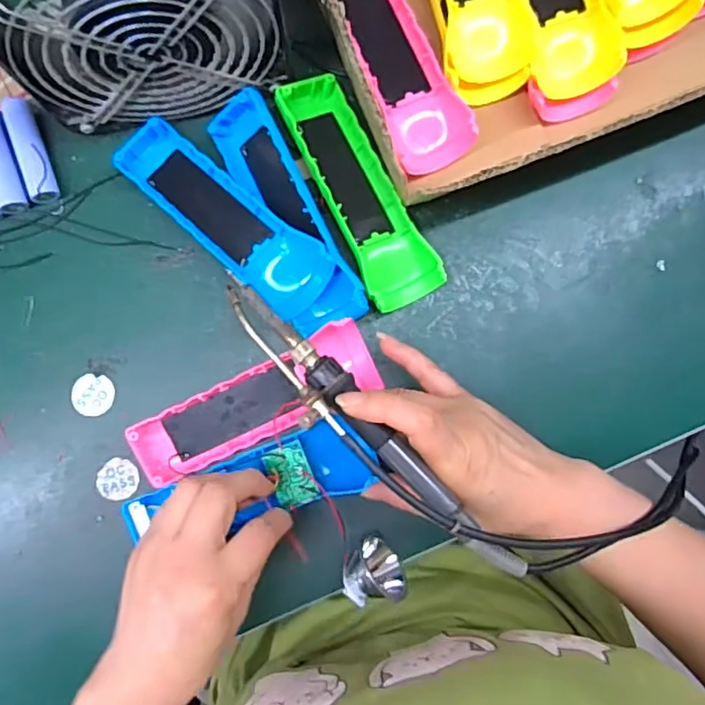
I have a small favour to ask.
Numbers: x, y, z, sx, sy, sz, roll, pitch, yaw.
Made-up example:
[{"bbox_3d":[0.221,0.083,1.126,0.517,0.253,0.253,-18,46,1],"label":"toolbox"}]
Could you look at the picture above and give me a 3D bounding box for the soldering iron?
[{"bbox_3d":[0.005,0.039,0.287,0.197,0.019,0.029,45,85,6],"label":"soldering iron"}]

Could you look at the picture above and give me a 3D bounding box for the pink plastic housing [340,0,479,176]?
[{"bbox_3d":[0.026,-0.190,0.366,0.041,0.027,0.158,-23,87,0],"label":"pink plastic housing"}]

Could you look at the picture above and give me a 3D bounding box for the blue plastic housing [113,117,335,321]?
[{"bbox_3d":[-0.082,-0.086,0.367,0.156,0.033,0.044,41,88,3],"label":"blue plastic housing"}]

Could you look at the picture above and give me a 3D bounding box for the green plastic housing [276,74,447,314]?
[{"bbox_3d":[0.005,-0.103,0.371,0.046,0.029,0.154,-26,87,-1],"label":"green plastic housing"}]

